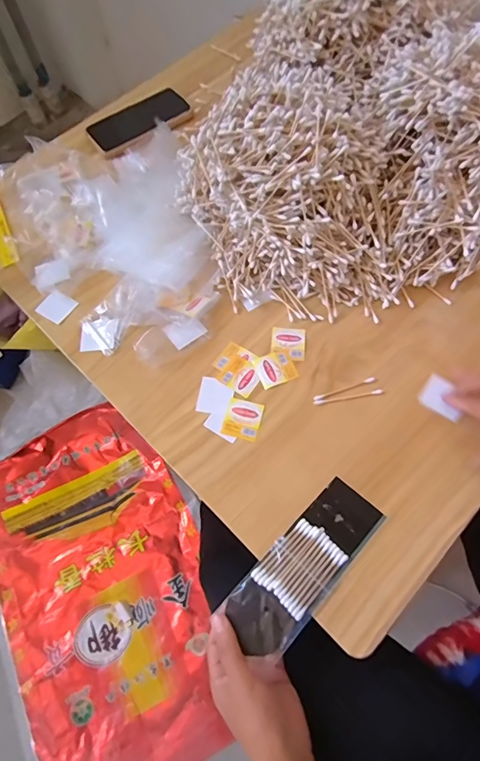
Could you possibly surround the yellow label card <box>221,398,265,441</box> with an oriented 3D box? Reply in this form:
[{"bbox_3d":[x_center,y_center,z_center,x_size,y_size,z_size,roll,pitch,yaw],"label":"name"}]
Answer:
[{"bbox_3d":[0.004,0.041,0.453,0.039,0.004,0.043,15,67,8],"label":"yellow label card"}]

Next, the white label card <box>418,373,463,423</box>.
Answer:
[{"bbox_3d":[0.221,0.018,0.452,0.044,0.008,0.040,34,71,15],"label":"white label card"}]

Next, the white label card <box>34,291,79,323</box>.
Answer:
[{"bbox_3d":[-0.232,-0.094,0.527,0.036,0.005,0.037,32,76,2],"label":"white label card"}]

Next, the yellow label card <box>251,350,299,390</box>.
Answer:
[{"bbox_3d":[0.040,-0.014,0.475,0.041,0.004,0.040,-19,67,-7],"label":"yellow label card"}]

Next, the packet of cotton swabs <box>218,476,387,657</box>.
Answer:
[{"bbox_3d":[0.061,0.171,0.390,0.062,0.012,0.169,41,73,17],"label":"packet of cotton swabs"}]

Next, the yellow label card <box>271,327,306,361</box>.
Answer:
[{"bbox_3d":[0.057,-0.043,0.488,0.039,0.004,0.042,5,66,4],"label":"yellow label card"}]

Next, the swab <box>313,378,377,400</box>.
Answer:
[{"bbox_3d":[0.115,0.009,0.453,0.071,0.004,0.006,-18,67,-6],"label":"swab"}]

